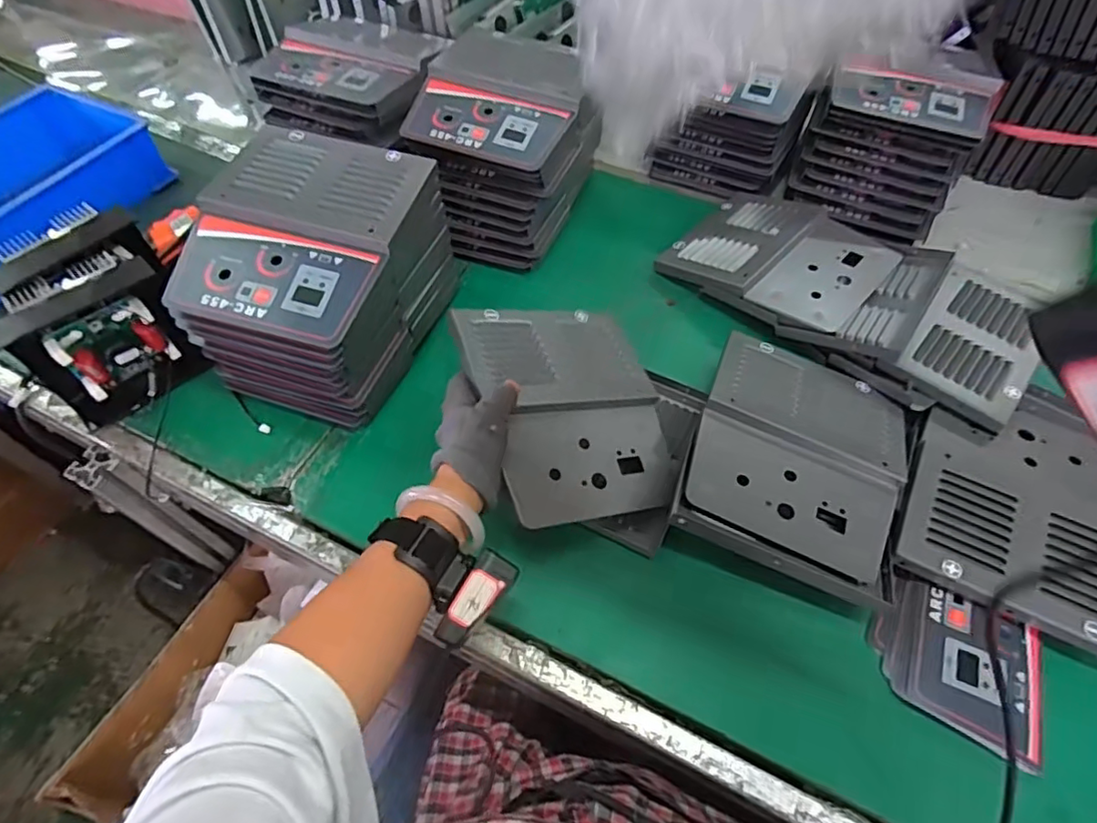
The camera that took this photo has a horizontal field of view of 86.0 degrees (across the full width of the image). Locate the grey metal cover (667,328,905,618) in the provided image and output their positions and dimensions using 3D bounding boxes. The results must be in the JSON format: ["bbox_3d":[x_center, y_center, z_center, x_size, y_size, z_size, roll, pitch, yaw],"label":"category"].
[{"bbox_3d":[0.227,0.031,0.528,0.178,0.030,0.233,19,58,13],"label":"grey metal cover"}]

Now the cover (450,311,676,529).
[{"bbox_3d":[0.021,-0.007,0.533,0.179,0.022,0.209,-4,66,-25],"label":"cover"}]

